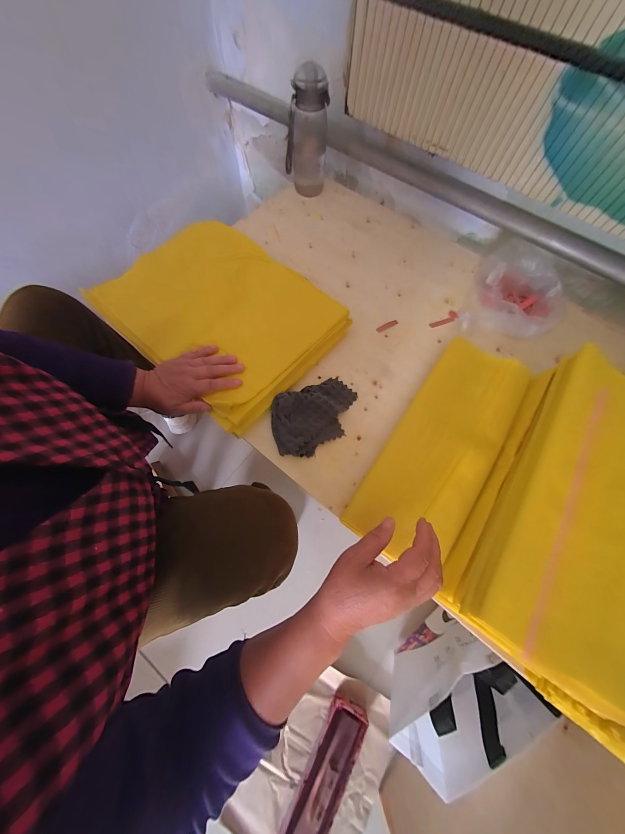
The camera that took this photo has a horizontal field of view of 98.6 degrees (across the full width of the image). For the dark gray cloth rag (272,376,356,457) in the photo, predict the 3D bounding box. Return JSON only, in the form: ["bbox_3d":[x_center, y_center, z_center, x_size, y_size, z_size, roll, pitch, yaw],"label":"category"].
[{"bbox_3d":[0.006,-0.003,0.429,0.147,0.031,0.099,-24,72,-10],"label":"dark gray cloth rag"}]

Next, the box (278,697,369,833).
[{"bbox_3d":[0.020,0.776,0.556,0.085,0.038,0.311,28,71,9],"label":"box"}]

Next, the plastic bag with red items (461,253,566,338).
[{"bbox_3d":[0.385,-0.225,0.500,0.153,0.078,0.177,27,71,8],"label":"plastic bag with red items"}]

